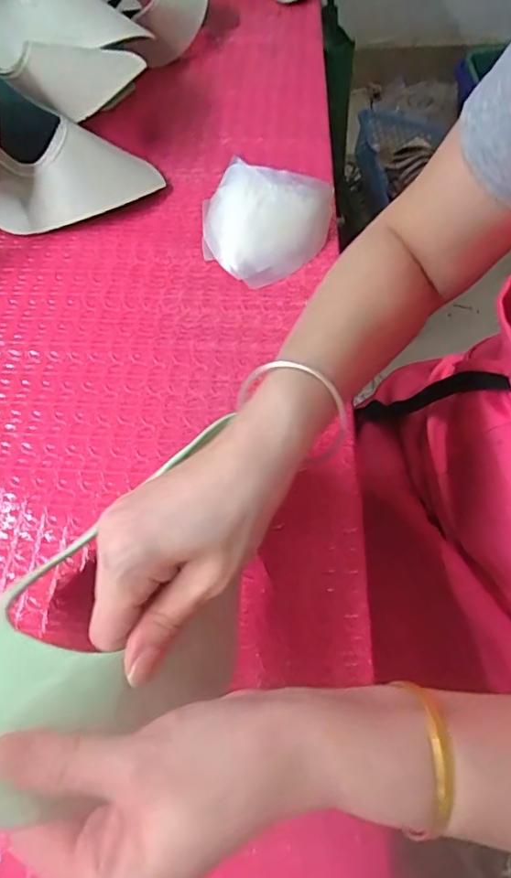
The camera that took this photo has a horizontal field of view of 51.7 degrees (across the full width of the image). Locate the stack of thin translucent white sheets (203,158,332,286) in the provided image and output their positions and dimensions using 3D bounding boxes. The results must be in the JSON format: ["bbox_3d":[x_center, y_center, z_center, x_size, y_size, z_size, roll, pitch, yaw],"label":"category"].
[{"bbox_3d":[0.000,-0.179,0.436,0.110,0.042,0.091,16,64,11],"label":"stack of thin translucent white sheets"}]

